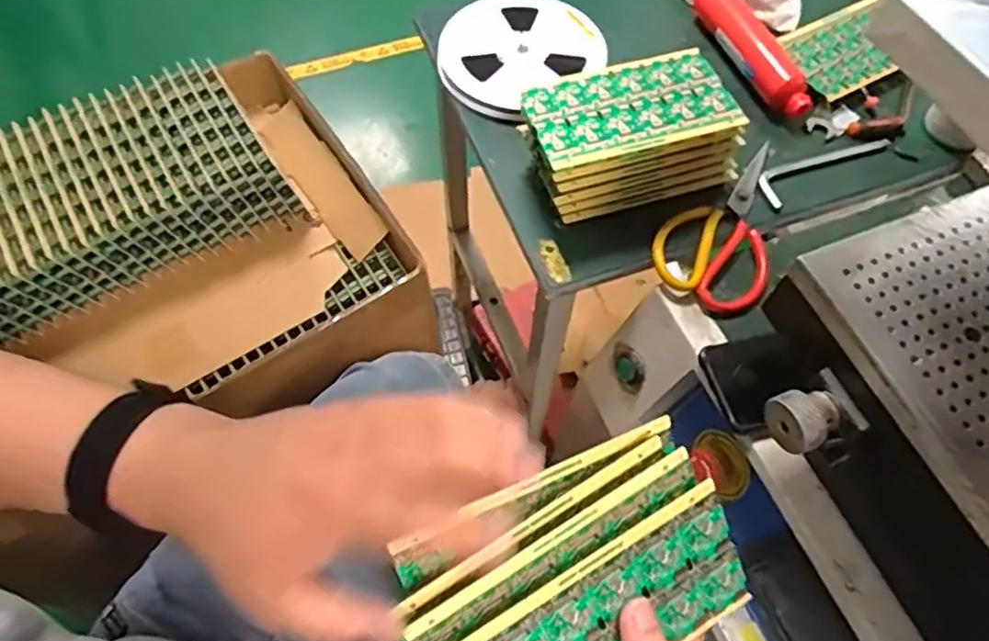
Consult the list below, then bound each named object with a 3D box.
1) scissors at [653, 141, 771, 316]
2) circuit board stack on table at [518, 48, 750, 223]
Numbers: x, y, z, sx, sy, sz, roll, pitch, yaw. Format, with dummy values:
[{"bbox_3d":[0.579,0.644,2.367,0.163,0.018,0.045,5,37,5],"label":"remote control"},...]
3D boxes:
[{"bbox_3d":[0.226,-0.087,0.606,0.100,0.022,0.181,35,64,20],"label":"scissors"},{"bbox_3d":[0.119,-0.166,0.592,0.193,0.082,0.094,-16,59,-10],"label":"circuit board stack on table"}]

